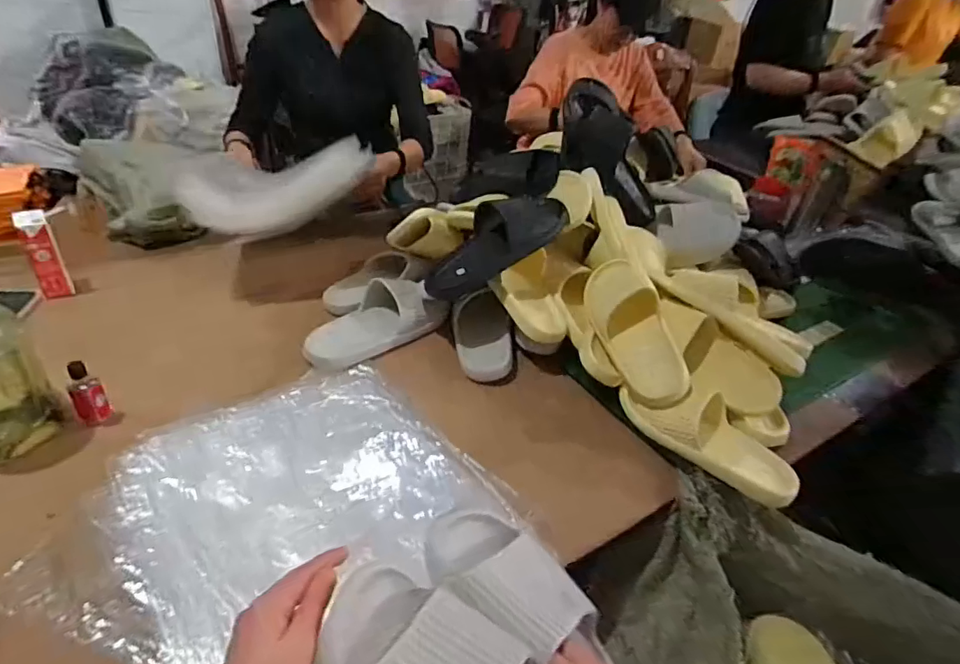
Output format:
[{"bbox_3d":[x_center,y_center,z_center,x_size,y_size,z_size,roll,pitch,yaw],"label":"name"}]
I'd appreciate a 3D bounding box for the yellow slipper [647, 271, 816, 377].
[{"bbox_3d":[0.394,-0.038,0.810,0.251,0.076,0.078,41,47,19],"label":"yellow slipper"}]

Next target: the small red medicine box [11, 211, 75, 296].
[{"bbox_3d":[-0.714,-0.124,0.867,0.047,0.132,0.041,-20,44,-32],"label":"small red medicine box"}]

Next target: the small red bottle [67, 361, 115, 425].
[{"bbox_3d":[-0.497,0.078,0.669,0.037,0.087,0.034,-21,44,-33],"label":"small red bottle"}]

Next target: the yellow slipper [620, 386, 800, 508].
[{"bbox_3d":[0.322,0.134,0.738,0.250,0.069,0.100,30,42,28],"label":"yellow slipper"}]

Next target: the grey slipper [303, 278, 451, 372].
[{"bbox_3d":[-0.178,-0.021,0.891,0.242,0.070,0.104,-28,46,-17],"label":"grey slipper"}]

